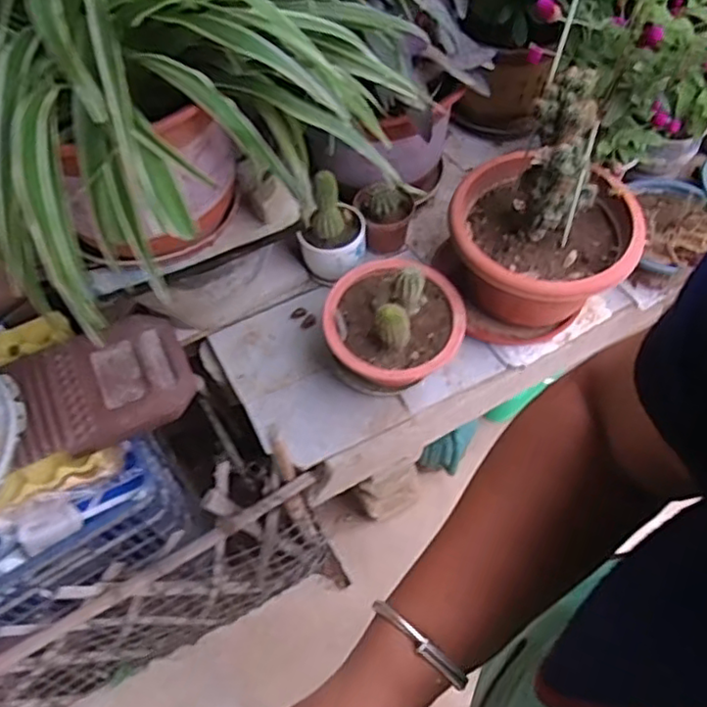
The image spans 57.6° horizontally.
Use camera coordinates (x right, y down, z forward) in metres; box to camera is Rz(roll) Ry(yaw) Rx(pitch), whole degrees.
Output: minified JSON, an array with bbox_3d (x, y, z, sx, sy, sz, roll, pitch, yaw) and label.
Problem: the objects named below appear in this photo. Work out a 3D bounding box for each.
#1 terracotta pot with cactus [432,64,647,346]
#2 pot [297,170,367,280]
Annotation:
[{"bbox_3d":[0.278,-0.202,0.926,0.264,0.354,0.240,-3,56,5],"label":"terracotta pot with cactus"},{"bbox_3d":[-0.031,-0.206,1.045,0.098,0.148,0.092,-3,56,5],"label":"pot"}]

